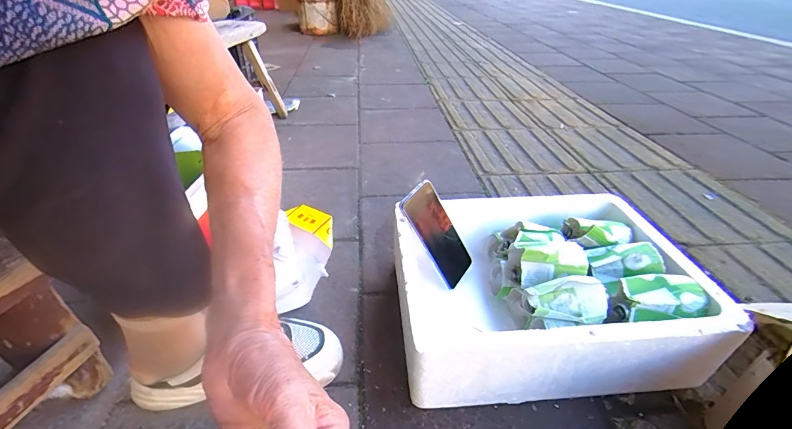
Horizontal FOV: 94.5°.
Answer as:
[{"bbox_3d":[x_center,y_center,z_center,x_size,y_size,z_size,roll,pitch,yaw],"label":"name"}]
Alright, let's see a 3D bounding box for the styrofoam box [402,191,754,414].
[{"bbox_3d":[0.208,0.106,0.538,0.382,0.132,0.280,-4,35,-3],"label":"styrofoam box"}]

